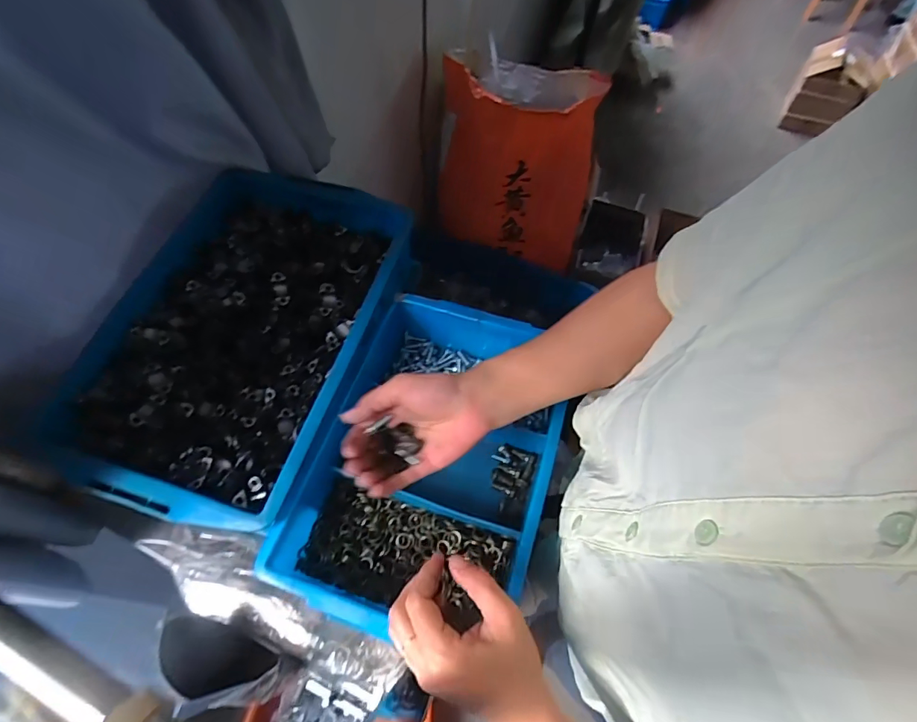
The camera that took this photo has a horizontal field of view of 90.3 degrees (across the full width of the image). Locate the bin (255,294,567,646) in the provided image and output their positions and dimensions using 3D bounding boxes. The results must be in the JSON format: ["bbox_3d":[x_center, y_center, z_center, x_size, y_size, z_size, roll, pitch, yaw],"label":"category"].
[{"bbox_3d":[-0.027,0.107,0.507,0.244,0.092,0.341,17,62,10],"label":"bin"}]

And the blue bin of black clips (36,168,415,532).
[{"bbox_3d":[-0.260,-0.032,0.558,0.290,0.096,0.424,13,62,9],"label":"blue bin of black clips"}]

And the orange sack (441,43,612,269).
[{"bbox_3d":[0.161,-0.563,1.327,0.421,0.493,0.319,-2,60,0],"label":"orange sack"}]

